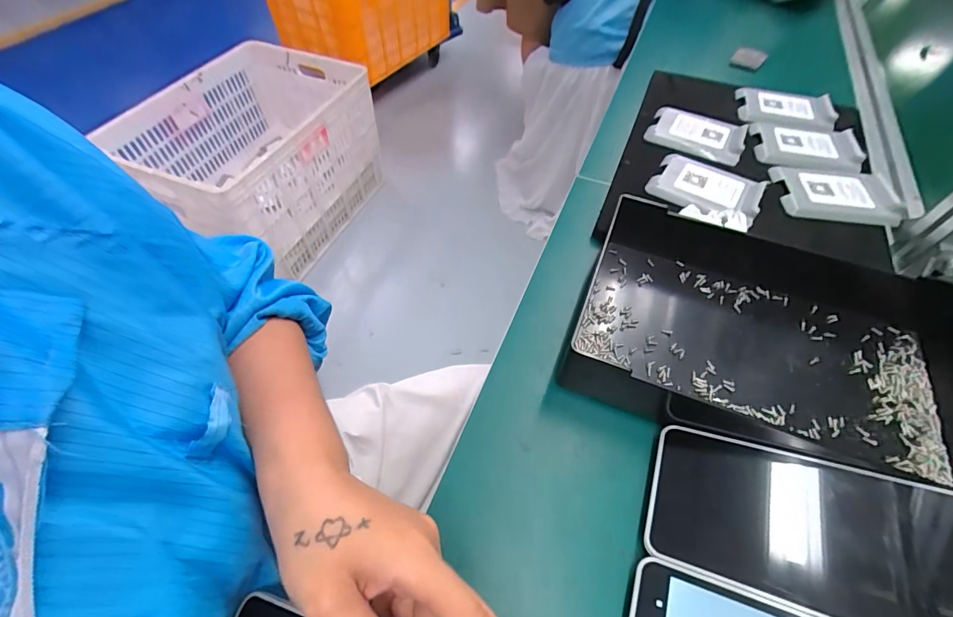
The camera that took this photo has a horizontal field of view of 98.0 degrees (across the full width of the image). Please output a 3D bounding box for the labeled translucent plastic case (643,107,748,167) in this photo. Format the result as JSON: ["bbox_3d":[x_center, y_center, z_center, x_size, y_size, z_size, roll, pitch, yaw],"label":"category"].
[{"bbox_3d":[0.246,-0.195,0.467,0.101,0.014,0.072,25,58,16],"label":"labeled translucent plastic case"}]

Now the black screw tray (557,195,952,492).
[{"bbox_3d":[0.221,0.026,0.297,0.291,0.037,0.168,17,57,13],"label":"black screw tray"}]

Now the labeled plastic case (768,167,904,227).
[{"bbox_3d":[0.355,-0.115,0.413,0.102,0.011,0.072,8,55,5],"label":"labeled plastic case"}]

